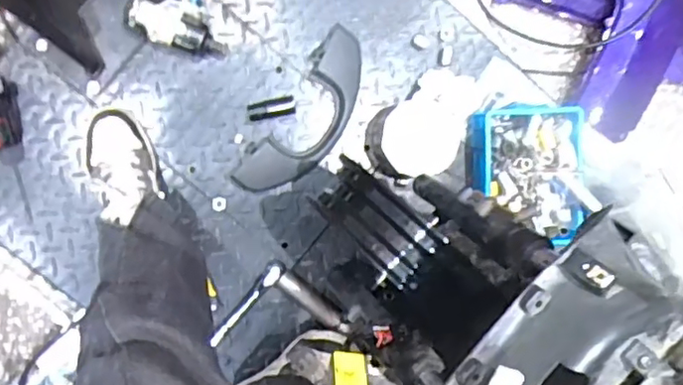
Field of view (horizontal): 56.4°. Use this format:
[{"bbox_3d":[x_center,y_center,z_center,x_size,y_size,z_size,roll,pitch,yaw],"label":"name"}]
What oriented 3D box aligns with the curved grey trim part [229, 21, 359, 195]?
[{"bbox_3d":[-0.056,-0.131,1.142,0.117,0.015,0.327,35,88,-9],"label":"curved grey trim part"}]

